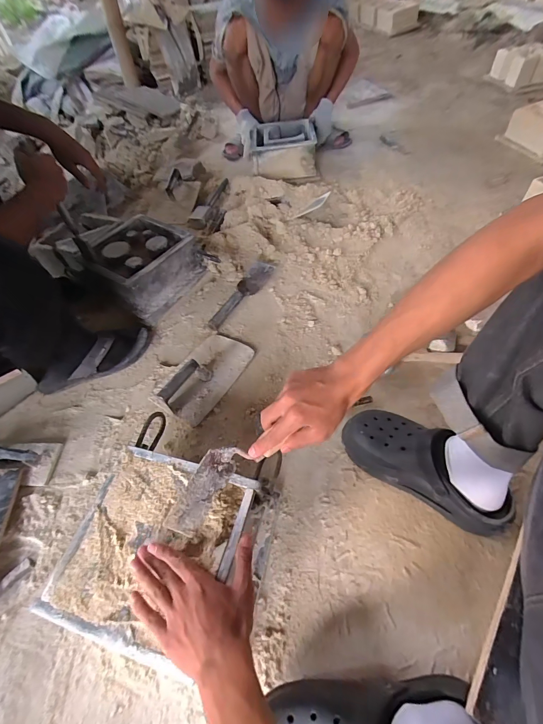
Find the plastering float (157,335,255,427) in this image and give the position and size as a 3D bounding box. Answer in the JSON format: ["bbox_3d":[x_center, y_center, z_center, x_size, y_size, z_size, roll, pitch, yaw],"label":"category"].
[{"bbox_3d":[-0.152,0.015,0.730,0.135,0.079,0.222,27,62,20],"label":"plastering float"}]

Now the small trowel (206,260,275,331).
[{"bbox_3d":[-0.079,-0.186,0.887,0.070,0.035,0.275,22,61,17],"label":"small trowel"}]

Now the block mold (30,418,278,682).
[{"bbox_3d":[-0.134,0.248,0.515,0.253,0.137,0.298,11,58,11],"label":"block mold"}]

